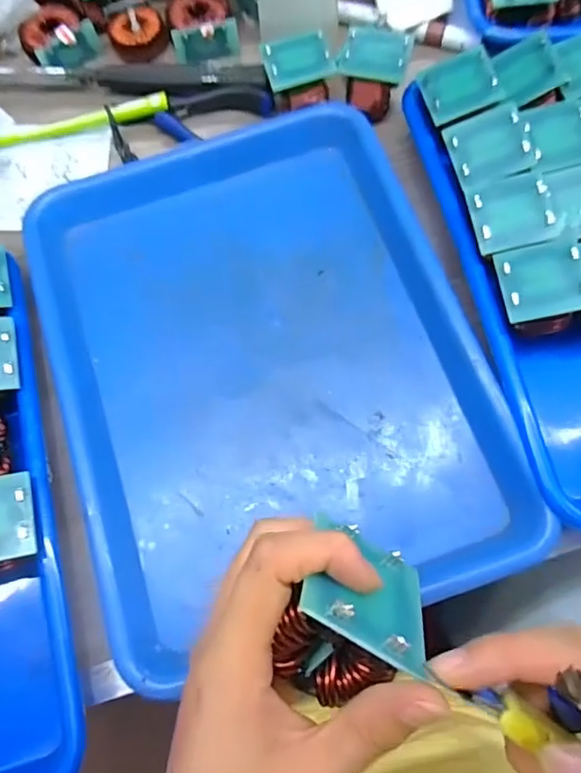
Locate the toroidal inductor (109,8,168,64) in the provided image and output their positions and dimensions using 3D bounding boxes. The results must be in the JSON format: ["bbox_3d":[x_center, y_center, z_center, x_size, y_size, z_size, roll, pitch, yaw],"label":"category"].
[{"bbox_3d":[-0.122,-0.283,0.461,0.043,0.021,0.041,-1,71,3],"label":"toroidal inductor"}]

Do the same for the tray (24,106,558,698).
[{"bbox_3d":[-0.020,-0.021,0.365,0.238,0.056,0.325,-18,75,-4],"label":"tray"}]

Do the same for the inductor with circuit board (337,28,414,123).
[{"bbox_3d":[0.060,-0.225,0.414,0.047,0.046,0.046,12,74,6],"label":"inductor with circuit board"}]

